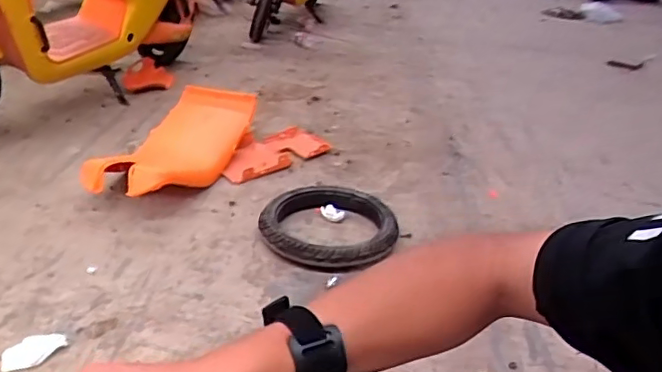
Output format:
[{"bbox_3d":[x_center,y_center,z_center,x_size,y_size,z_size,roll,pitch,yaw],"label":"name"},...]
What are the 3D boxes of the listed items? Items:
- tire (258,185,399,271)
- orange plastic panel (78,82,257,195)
[{"bbox_3d":[-0.004,0.093,1.565,0.360,0.079,0.377,3,28,-4],"label":"tire"},{"bbox_3d":[-0.476,-0.127,1.866,0.270,0.169,0.702,13,29,14],"label":"orange plastic panel"}]

